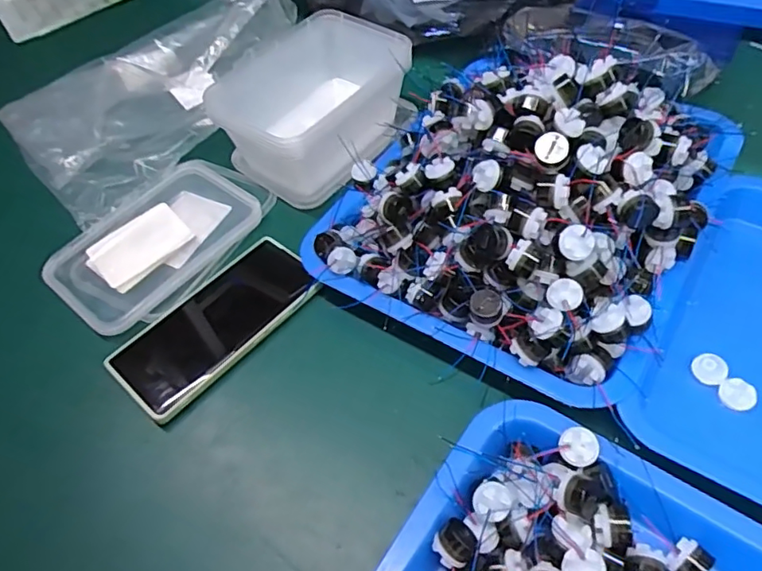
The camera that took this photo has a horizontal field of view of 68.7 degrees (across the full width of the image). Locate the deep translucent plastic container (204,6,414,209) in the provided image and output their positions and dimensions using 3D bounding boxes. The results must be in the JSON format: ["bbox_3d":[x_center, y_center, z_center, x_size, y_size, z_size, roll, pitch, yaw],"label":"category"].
[{"bbox_3d":[-0.054,-0.173,0.526,0.125,0.072,0.180,31,62,24],"label":"deep translucent plastic container"}]

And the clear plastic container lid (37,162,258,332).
[{"bbox_3d":[-0.196,-0.042,0.486,0.120,0.012,0.173,33,62,25],"label":"clear plastic container lid"}]

